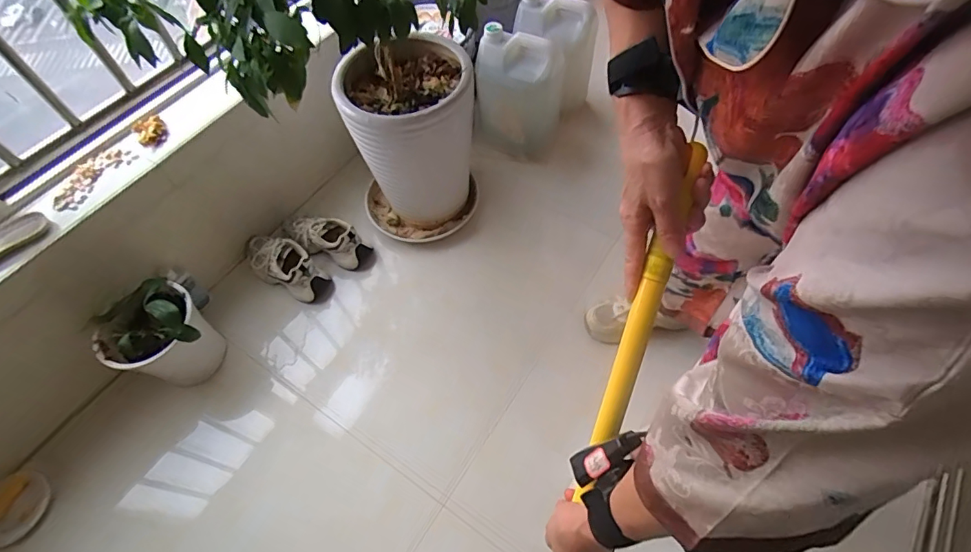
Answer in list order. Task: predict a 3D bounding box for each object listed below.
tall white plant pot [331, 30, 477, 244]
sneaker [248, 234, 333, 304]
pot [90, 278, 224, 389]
[{"bbox_3d":[-0.183,-0.328,1.218,0.289,0.448,0.263,-1,58,2],"label":"tall white plant pot"},{"bbox_3d":[-0.520,-0.033,1.258,0.272,0.103,0.118,27,63,18],"label":"sneaker"},{"bbox_3d":[-0.719,0.139,1.084,0.176,0.261,0.190,-1,58,2],"label":"pot"}]

